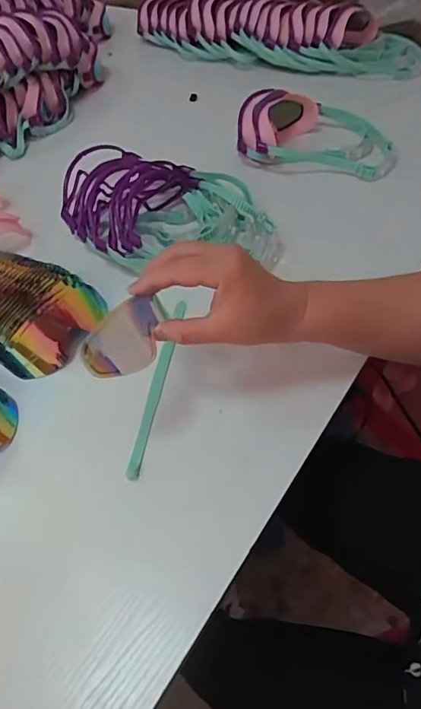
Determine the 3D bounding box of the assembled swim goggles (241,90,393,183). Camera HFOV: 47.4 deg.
[{"bbox_3d":[0.153,-0.322,0.698,0.226,0.066,0.144,8,53,12],"label":"assembled swim goggles"}]

